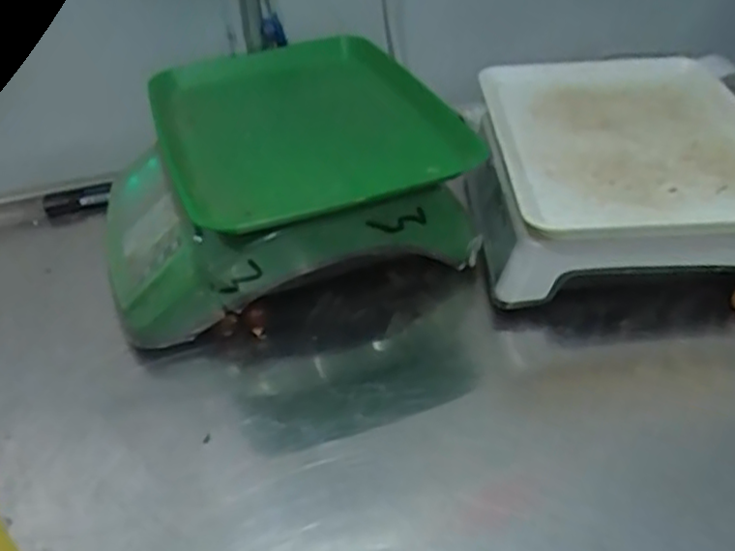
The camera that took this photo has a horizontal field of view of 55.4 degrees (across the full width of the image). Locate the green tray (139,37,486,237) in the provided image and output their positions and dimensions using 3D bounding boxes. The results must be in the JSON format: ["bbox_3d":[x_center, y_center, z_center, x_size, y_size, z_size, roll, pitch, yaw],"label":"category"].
[{"bbox_3d":[-0.060,-0.124,0.575,0.211,0.050,0.274,-14,38,-12],"label":"green tray"}]

